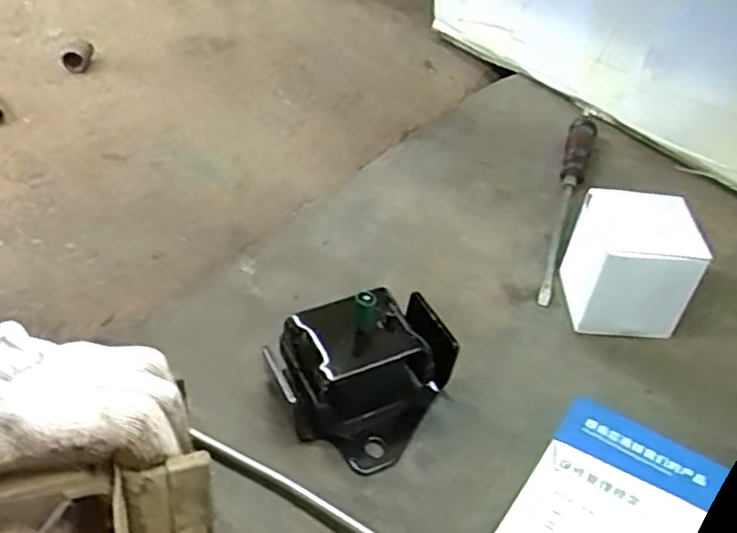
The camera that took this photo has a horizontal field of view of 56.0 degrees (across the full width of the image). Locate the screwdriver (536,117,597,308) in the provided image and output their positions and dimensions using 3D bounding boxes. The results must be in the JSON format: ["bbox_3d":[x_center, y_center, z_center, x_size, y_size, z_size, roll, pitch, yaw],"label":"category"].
[{"bbox_3d":[0.173,-0.059,0.589,0.023,0.027,0.248,14,42,12],"label":"screwdriver"}]

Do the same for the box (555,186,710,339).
[{"bbox_3d":[0.182,-0.001,0.489,0.080,0.082,0.073,8,41,5],"label":"box"}]

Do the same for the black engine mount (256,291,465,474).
[{"bbox_3d":[0.000,0.064,0.412,0.105,0.063,0.083,-9,42,-14],"label":"black engine mount"}]

